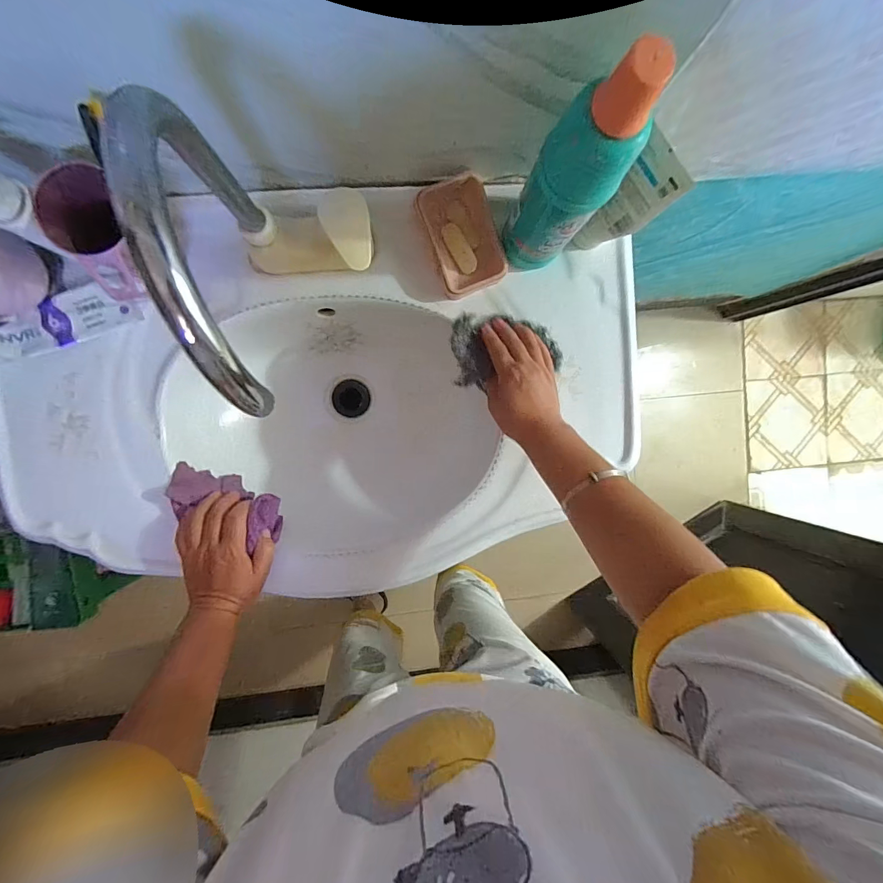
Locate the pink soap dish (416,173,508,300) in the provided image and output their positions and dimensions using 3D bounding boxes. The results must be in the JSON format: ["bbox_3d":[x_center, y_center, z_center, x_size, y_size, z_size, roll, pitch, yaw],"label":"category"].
[{"bbox_3d":[0.025,-0.235,0.458,0.076,0.038,0.115,-22,96,-3],"label":"pink soap dish"}]

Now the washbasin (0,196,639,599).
[{"bbox_3d":[-0.124,-0.040,0.544,0.749,0.162,0.418,-10,95,-1],"label":"washbasin"}]

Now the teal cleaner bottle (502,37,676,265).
[{"bbox_3d":[0.110,-0.225,0.351,0.063,0.223,0.061,0,94,-5],"label":"teal cleaner bottle"}]

